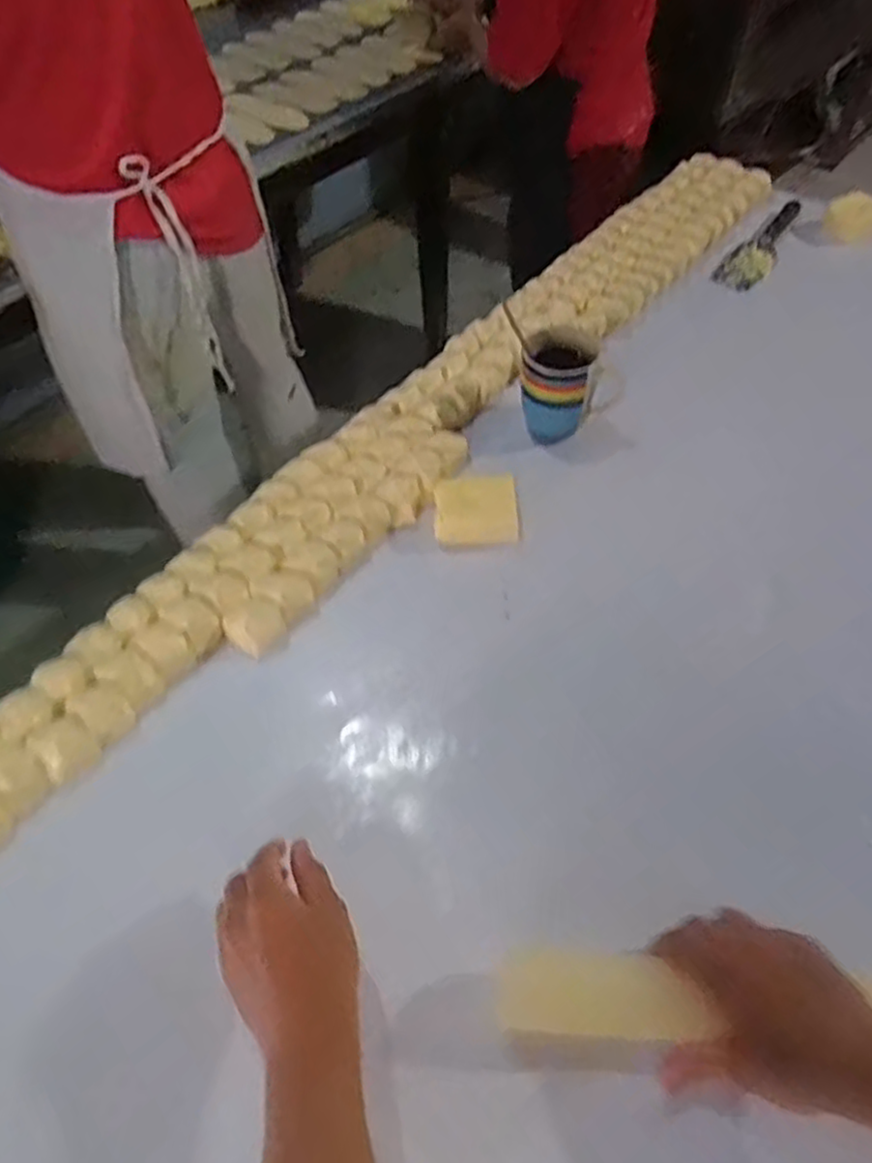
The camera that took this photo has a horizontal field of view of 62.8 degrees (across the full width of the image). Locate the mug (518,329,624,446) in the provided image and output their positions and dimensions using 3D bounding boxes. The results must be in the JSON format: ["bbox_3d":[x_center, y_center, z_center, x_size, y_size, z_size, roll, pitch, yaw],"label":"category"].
[{"bbox_3d":[0.142,-0.220,0.805,0.098,0.111,0.072,22,58,16],"label":"mug"}]

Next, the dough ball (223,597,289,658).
[{"bbox_3d":[-0.171,0.045,0.688,0.047,0.041,0.049,-1,54,1],"label":"dough ball"}]

